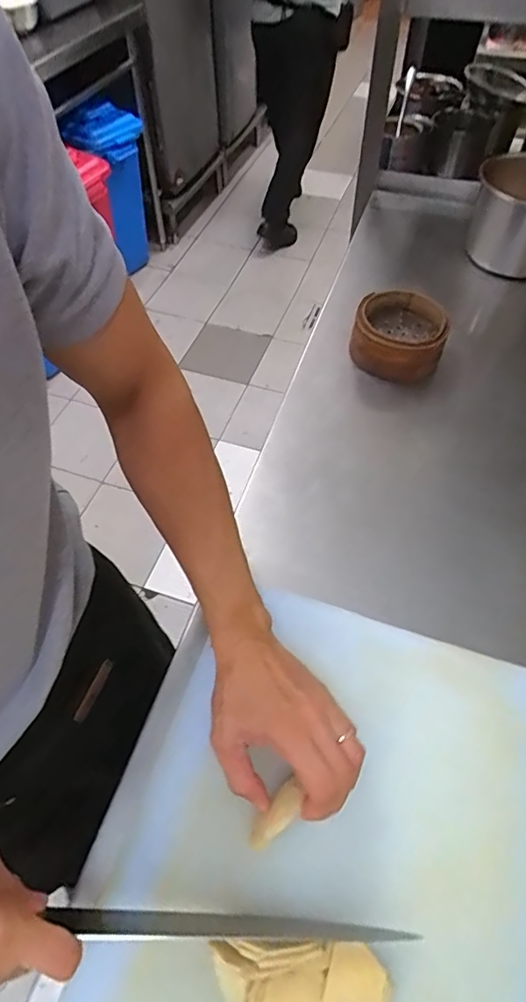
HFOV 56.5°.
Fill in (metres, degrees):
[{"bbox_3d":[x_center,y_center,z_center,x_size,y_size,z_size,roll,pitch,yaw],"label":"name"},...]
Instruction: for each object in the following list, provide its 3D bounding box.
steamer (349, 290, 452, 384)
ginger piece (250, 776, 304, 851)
[{"bbox_3d":[0.198,-0.237,0.712,0.124,0.078,0.119,0,56,0],"label":"steamer"},{"bbox_3d":[0.010,0.235,0.363,0.020,0.010,0.053,36,73,22],"label":"ginger piece"}]

